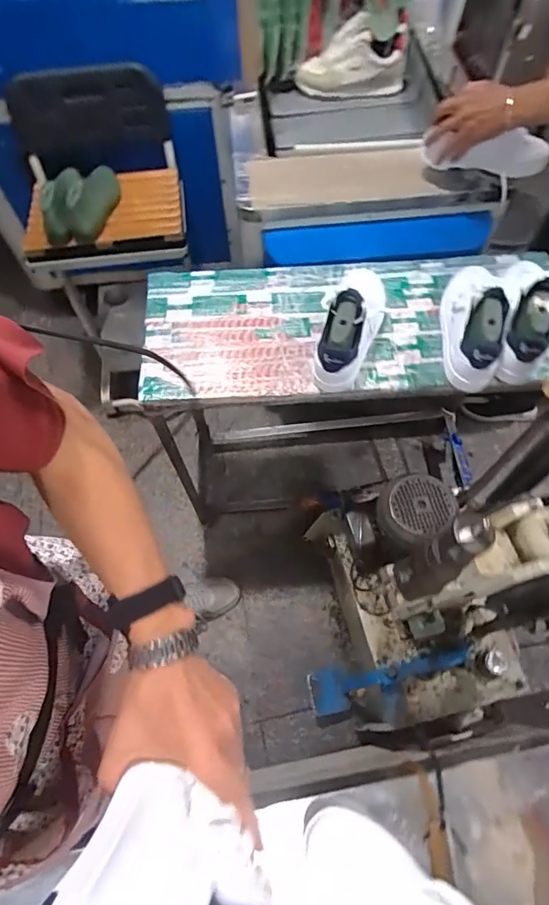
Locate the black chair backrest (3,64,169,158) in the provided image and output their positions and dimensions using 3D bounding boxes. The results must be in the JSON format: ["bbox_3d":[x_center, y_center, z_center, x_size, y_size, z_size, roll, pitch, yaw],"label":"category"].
[{"bbox_3d":[-0.479,-0.873,1.166,0.391,0.170,0.045,-10,42,-6],"label":"black chair backrest"}]

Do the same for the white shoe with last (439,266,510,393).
[{"bbox_3d":[0.360,-0.256,0.825,0.104,0.120,0.274,10,64,7],"label":"white shoe with last"}]

